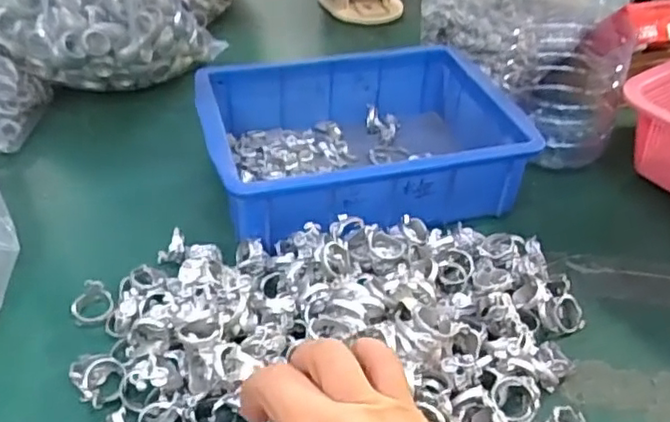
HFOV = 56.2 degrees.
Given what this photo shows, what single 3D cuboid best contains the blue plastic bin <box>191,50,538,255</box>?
[{"bbox_3d":[0.017,-0.053,0.522,0.238,0.084,0.176,-11,42,-18],"label":"blue plastic bin"}]

